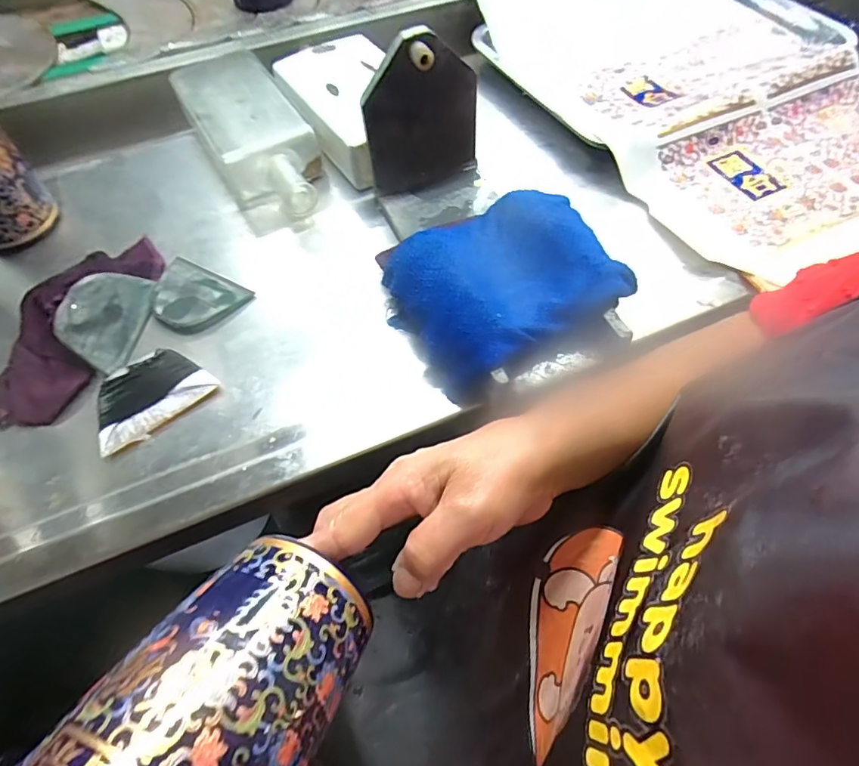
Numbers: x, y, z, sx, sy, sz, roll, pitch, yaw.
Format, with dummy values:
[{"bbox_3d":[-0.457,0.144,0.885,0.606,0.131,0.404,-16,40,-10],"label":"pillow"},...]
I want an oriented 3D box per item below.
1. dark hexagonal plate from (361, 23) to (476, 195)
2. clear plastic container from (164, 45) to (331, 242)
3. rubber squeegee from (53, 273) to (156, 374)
[{"bbox_3d":[-0.005,-0.219,0.414,0.094,0.117,0.019,-18,50,-8],"label":"dark hexagonal plate"},{"bbox_3d":[-0.171,-0.242,0.491,0.096,0.047,0.235,-27,65,-13],"label":"clear plastic container"},{"bbox_3d":[-0.253,-0.054,0.392,0.055,0.006,0.082,23,61,-26],"label":"rubber squeegee"}]

